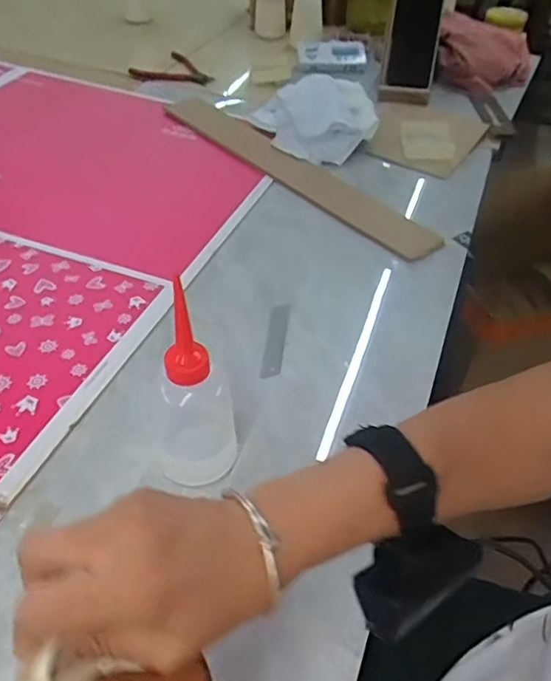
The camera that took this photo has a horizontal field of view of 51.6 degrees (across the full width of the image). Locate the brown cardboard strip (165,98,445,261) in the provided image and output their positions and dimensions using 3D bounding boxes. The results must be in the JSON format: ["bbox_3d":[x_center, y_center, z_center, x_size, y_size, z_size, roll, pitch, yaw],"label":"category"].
[{"bbox_3d":[0.015,-0.246,0.795,0.068,0.011,0.494,-31,54,-29],"label":"brown cardboard strip"}]

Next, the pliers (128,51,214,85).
[{"bbox_3d":[-0.187,-0.481,1.030,0.116,0.018,0.134,-31,54,-30],"label":"pliers"}]

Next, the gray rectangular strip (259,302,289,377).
[{"bbox_3d":[0.000,-0.001,0.562,0.019,0.004,0.103,5,43,4],"label":"gray rectangular strip"}]

